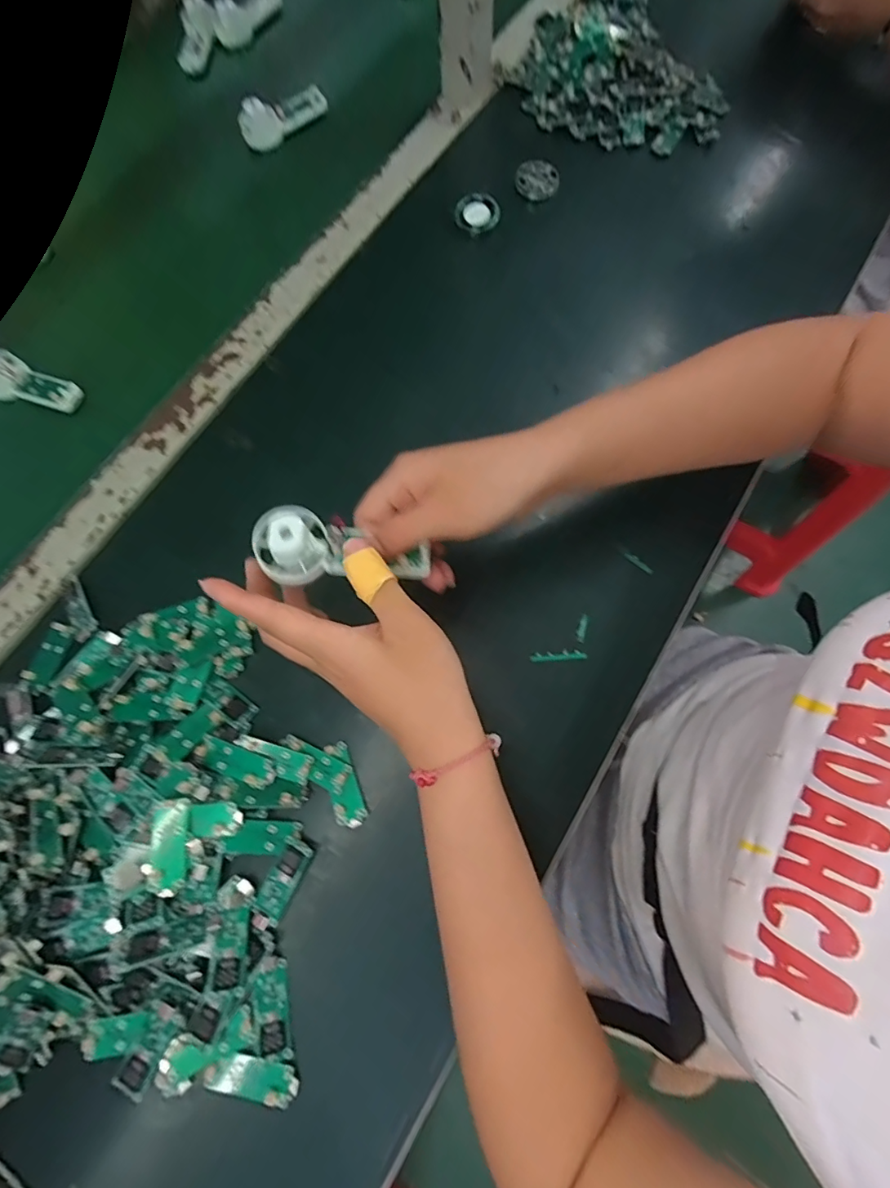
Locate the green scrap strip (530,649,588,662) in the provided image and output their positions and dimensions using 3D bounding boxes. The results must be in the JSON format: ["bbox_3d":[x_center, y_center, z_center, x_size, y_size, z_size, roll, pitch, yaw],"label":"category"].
[{"bbox_3d":[0.078,0.042,0.343,0.038,0.004,0.007,-3,73,1],"label":"green scrap strip"}]

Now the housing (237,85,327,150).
[{"bbox_3d":[-0.167,-0.496,0.512,0.093,0.033,0.032,-28,73,-6],"label":"housing"}]

